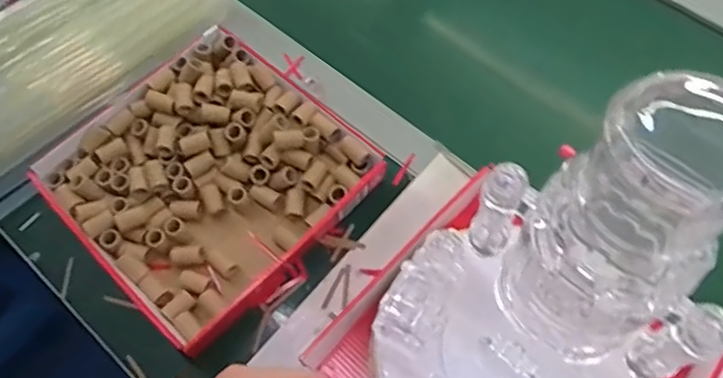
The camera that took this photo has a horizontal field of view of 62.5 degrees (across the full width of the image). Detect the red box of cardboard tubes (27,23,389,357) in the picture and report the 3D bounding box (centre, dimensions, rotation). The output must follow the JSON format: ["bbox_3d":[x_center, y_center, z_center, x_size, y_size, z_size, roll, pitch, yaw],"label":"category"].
[{"bbox_3d":[-0.144,-0.011,0.563,0.242,0.048,0.248,-43,69,-16],"label":"red box of cardboard tubes"}]

